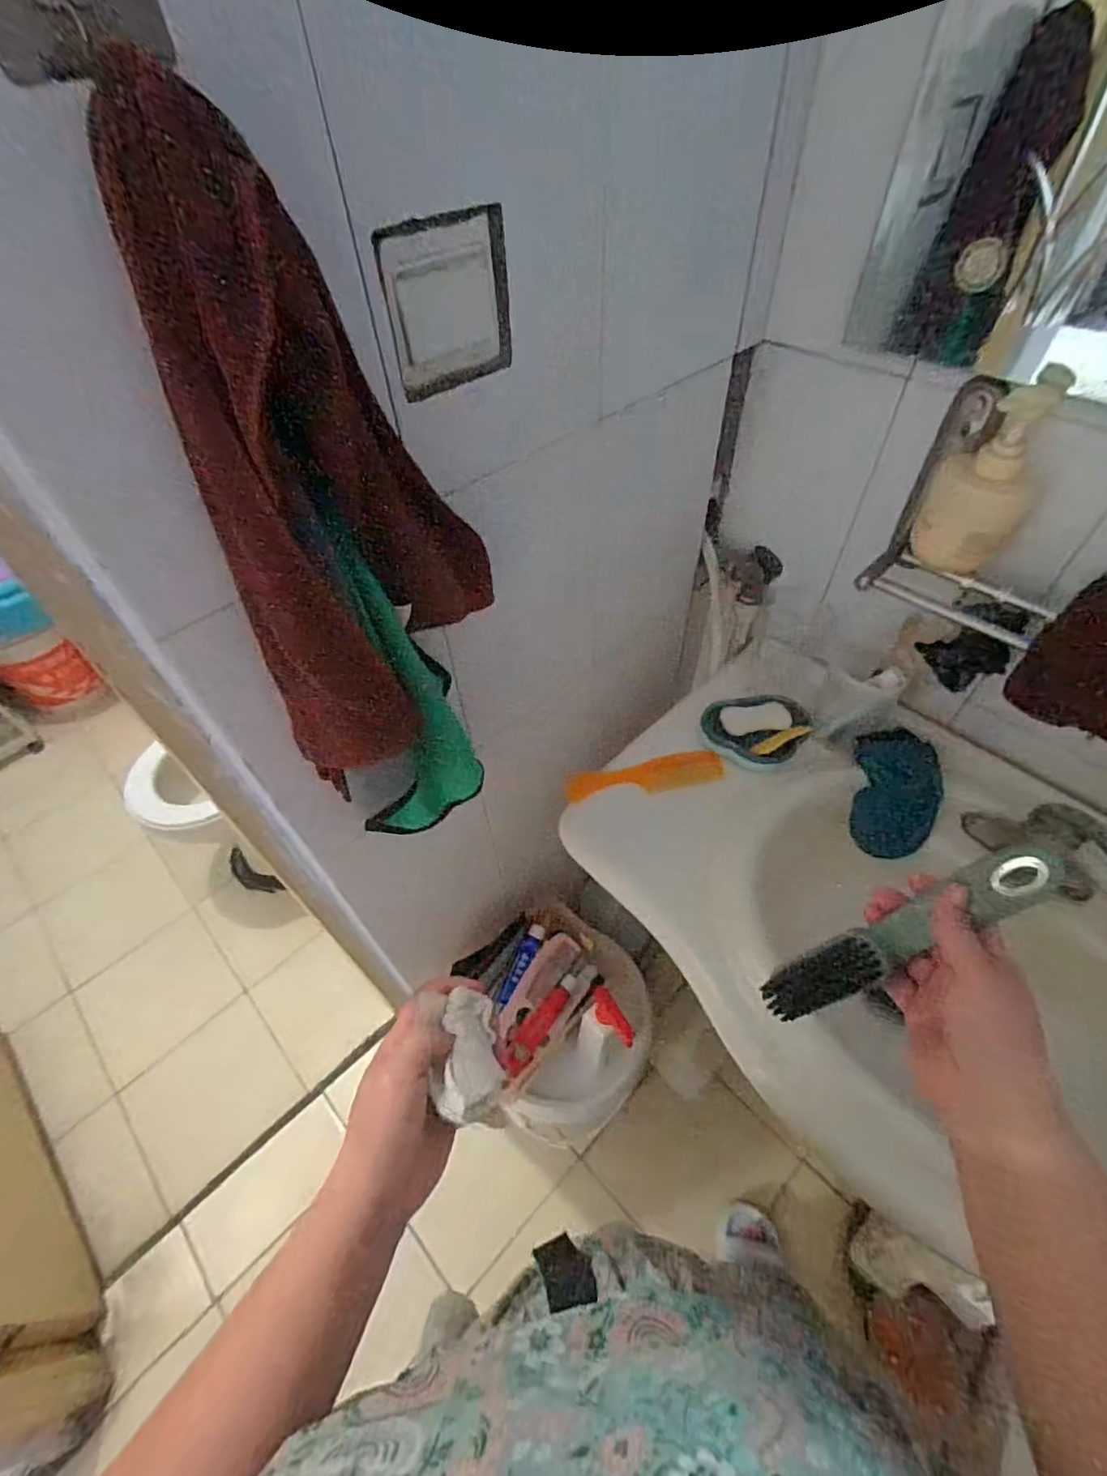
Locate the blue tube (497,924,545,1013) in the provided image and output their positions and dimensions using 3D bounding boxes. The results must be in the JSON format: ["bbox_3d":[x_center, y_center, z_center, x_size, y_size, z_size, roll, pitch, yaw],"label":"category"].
[{"bbox_3d":[-0.052,0.358,0.946,0.031,0.021,0.137,19,55,17],"label":"blue tube"}]

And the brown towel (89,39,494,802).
[{"bbox_3d":[-0.129,-0.144,0.383,0.041,0.363,0.186,29,58,23],"label":"brown towel"}]

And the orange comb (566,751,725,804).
[{"bbox_3d":[0.111,0.046,0.736,0.188,0.006,0.046,-10,57,0],"label":"orange comb"}]

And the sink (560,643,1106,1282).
[{"bbox_3d":[0.400,0.202,0.610,0.755,0.170,0.481,30,59,24],"label":"sink"}]

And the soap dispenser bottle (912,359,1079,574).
[{"bbox_3d":[0.384,-0.229,0.540,0.069,0.146,0.074,-25,54,-16],"label":"soap dispenser bottle"}]

